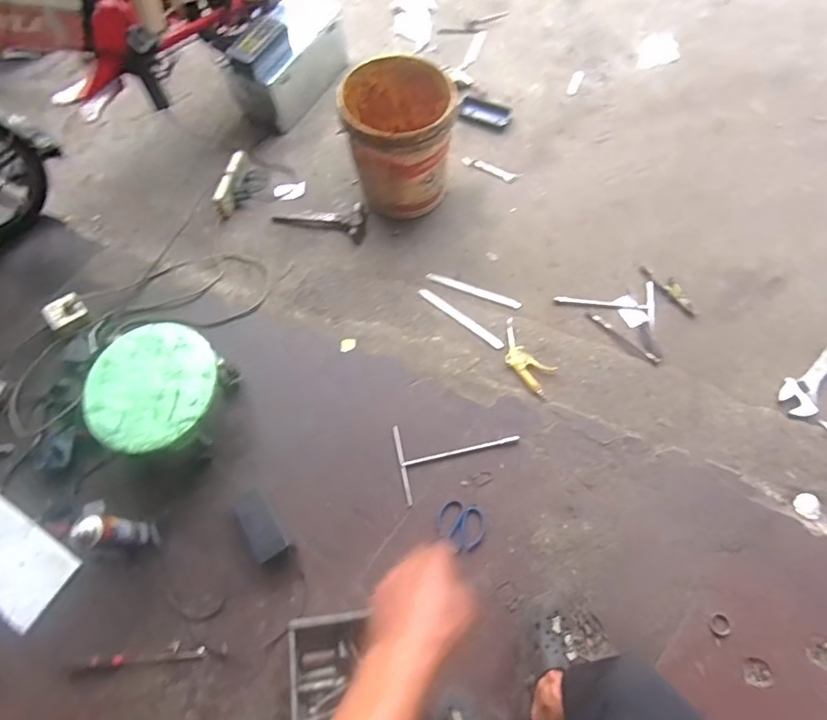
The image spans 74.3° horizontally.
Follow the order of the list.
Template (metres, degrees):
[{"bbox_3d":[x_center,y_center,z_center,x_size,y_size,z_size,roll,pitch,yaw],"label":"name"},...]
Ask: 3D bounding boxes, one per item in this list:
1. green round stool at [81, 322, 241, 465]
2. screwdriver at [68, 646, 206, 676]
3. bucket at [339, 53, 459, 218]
[{"bbox_3d":[-0.610,0.079,1.309,0.297,0.166,0.283,-1,67,3],"label":"green round stool"},{"bbox_3d":[-0.617,0.664,1.206,0.312,0.031,0.029,-7,66,-1],"label":"screwdriver"},{"bbox_3d":[-0.036,-0.634,1.572,0.288,0.329,0.309,-2,67,3],"label":"bucket"}]

